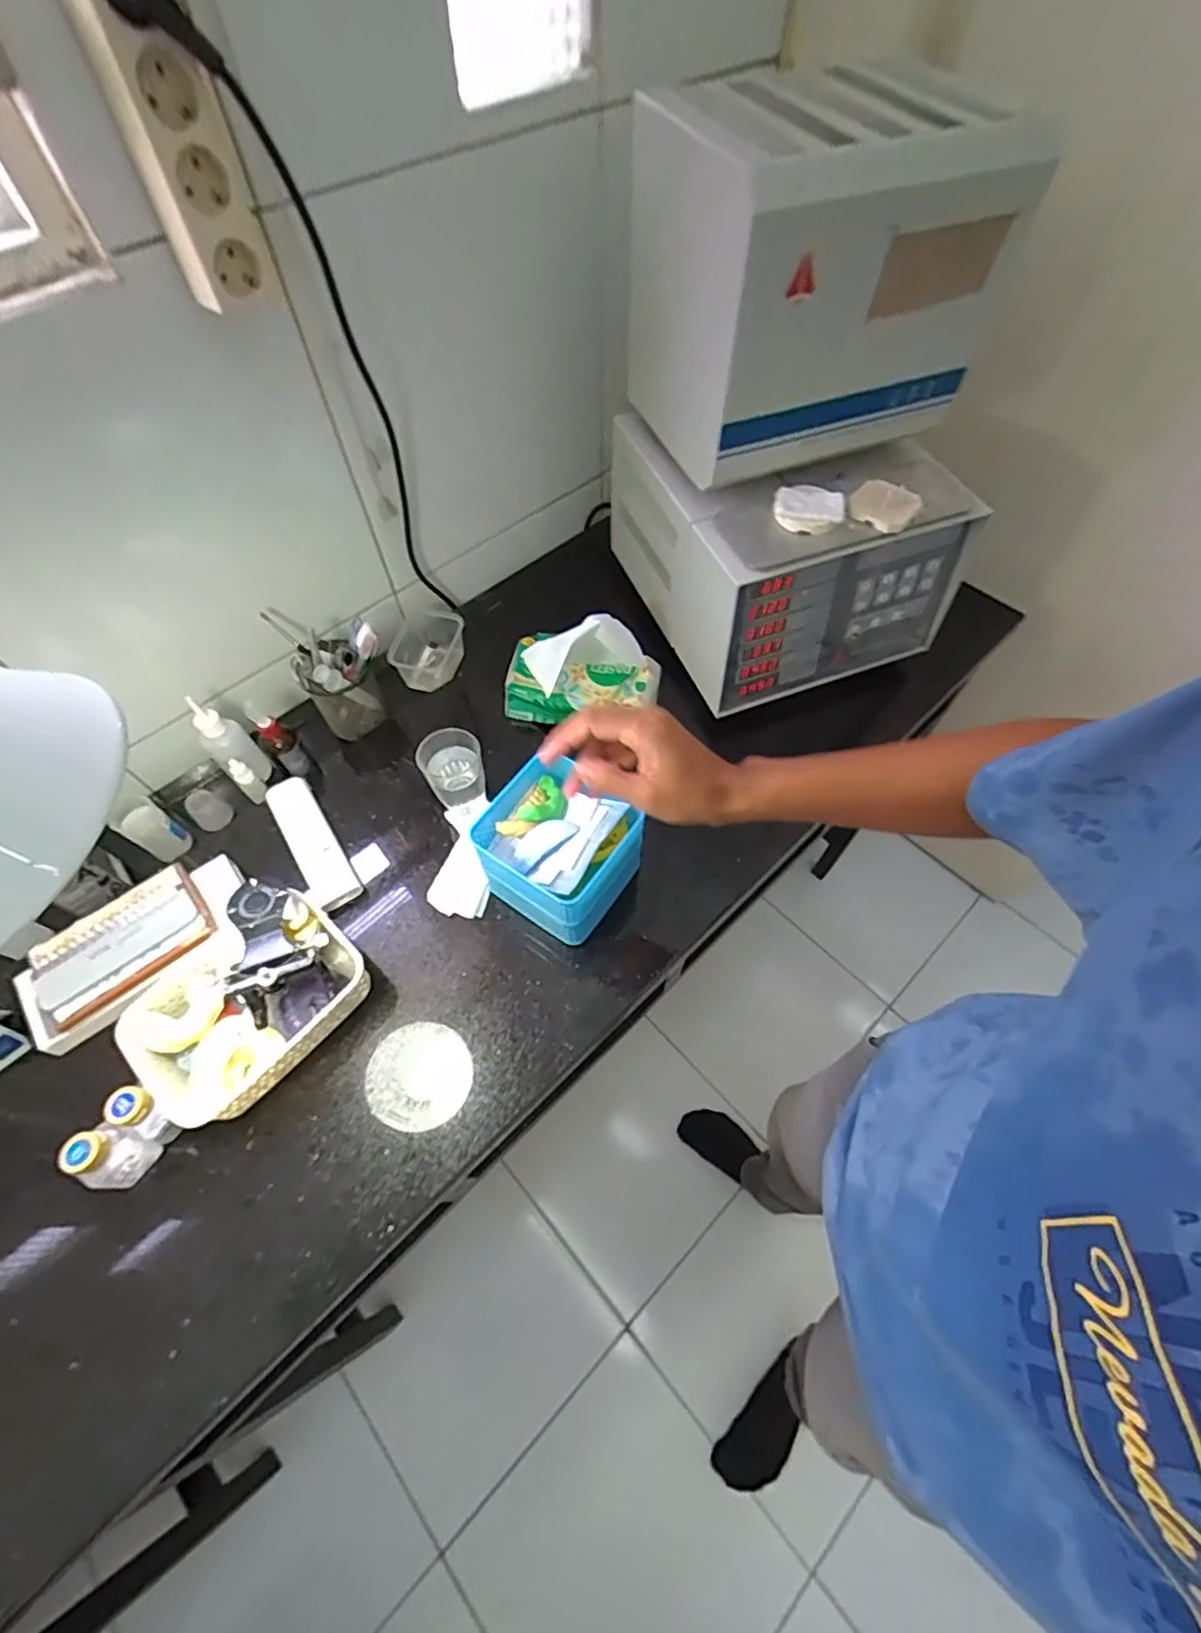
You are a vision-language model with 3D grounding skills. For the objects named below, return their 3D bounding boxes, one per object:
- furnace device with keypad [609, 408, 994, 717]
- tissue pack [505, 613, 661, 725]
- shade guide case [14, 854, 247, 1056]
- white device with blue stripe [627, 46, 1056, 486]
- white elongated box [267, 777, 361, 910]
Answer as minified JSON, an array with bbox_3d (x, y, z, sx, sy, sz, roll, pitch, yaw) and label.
[{"bbox_3d":[0.234,-0.378,0.809,0.326,0.212,0.363,-18,62,-10],"label":"furnace device with keypad"},{"bbox_3d":[-0.023,-0.191,0.779,0.195,0.118,0.102,3,60,3],"label":"tissue pack"},{"bbox_3d":[-0.470,0.125,0.629,0.216,0.037,0.107,-37,66,-19],"label":"shade guide case"},{"bbox_3d":[0.207,-0.543,0.635,0.299,0.248,0.256,-17,61,-9],"label":"white device with blue stripe"},{"bbox_3d":[-0.331,0.028,0.714,0.050,0.020,0.178,-31,65,-16],"label":"white elongated box"}]

